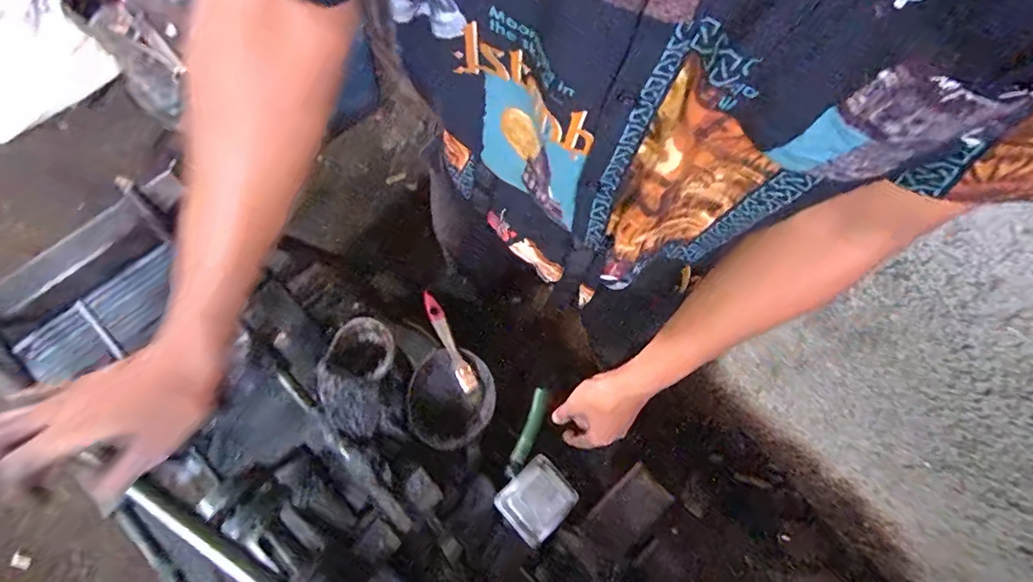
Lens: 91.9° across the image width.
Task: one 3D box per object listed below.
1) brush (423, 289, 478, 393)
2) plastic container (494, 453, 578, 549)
[{"bbox_3d":[-0.090,0.067,0.667,0.022,0.011,0.145,-25,98,-9],"label":"brush"},{"bbox_3d":[0.026,0.259,0.622,0.085,0.034,0.076,-42,79,-13],"label":"plastic container"}]

